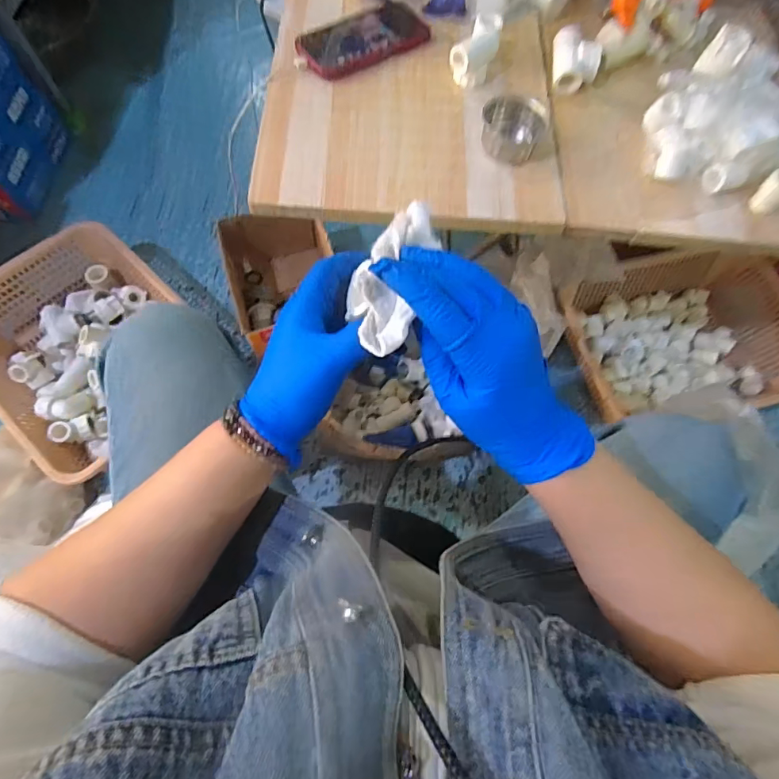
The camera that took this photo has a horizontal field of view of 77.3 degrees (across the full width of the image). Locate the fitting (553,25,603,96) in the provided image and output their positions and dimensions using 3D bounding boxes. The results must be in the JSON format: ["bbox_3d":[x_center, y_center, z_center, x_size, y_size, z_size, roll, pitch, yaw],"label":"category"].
[{"bbox_3d":[0.231,-0.410,0.605,0.053,0.038,0.072,5,67,-1],"label":"fitting"}]

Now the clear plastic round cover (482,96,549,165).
[{"bbox_3d":[0.140,-0.298,0.560,0.071,0.035,0.066,1,67,-2],"label":"clear plastic round cover"}]

